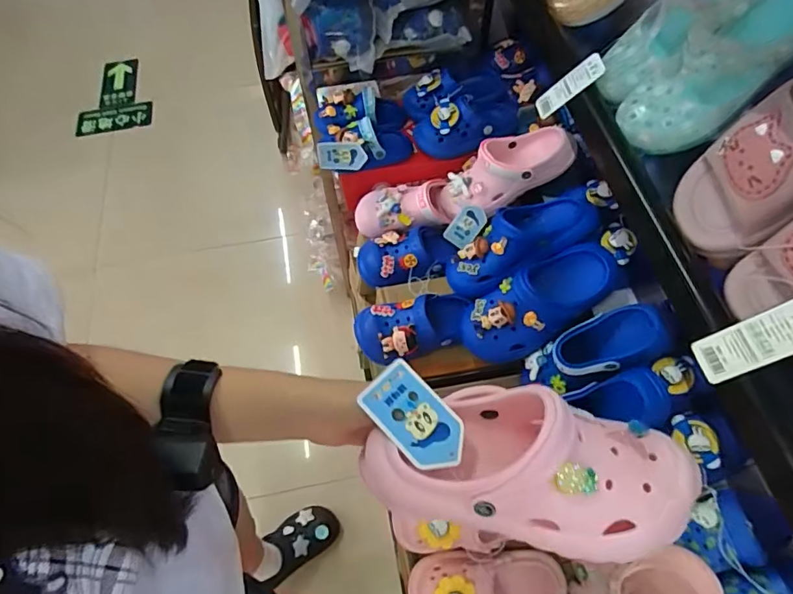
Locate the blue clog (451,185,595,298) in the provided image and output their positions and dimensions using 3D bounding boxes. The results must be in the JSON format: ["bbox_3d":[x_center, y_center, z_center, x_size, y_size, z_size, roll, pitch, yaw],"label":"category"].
[{"bbox_3d":[0.187,-0.093,0.744,0.246,0.073,0.102,-31,63,2],"label":"blue clog"}]

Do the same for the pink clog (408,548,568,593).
[{"bbox_3d":[0.107,0.340,0.587,0.182,0.052,0.086,-10,61,-3],"label":"pink clog"}]

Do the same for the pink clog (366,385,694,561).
[{"bbox_3d":[0.086,0.112,0.344,0.214,0.067,0.100,8,62,7],"label":"pink clog"}]

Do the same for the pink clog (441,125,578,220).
[{"bbox_3d":[0.167,-0.204,0.797,0.216,0.061,0.089,-25,59,18],"label":"pink clog"}]

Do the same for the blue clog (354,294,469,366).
[{"bbox_3d":[0.026,0.046,0.745,0.165,0.058,0.080,-16,61,-7],"label":"blue clog"}]

